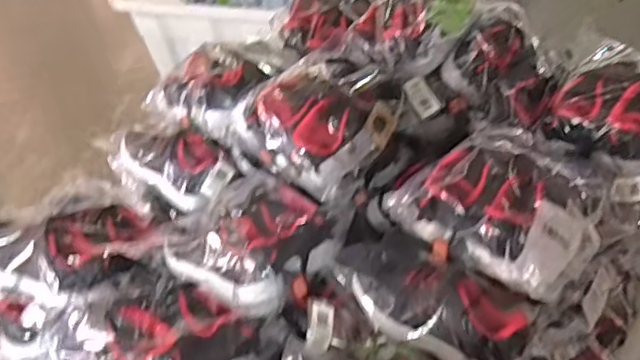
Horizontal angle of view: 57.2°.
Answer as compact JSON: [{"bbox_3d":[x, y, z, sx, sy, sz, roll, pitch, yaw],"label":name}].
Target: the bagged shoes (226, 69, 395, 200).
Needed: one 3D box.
[{"bbox_3d":[-0.007,-0.077,0.738,0.149,0.098,0.183,-37,51,-26],"label":"bagged shoes"}]

